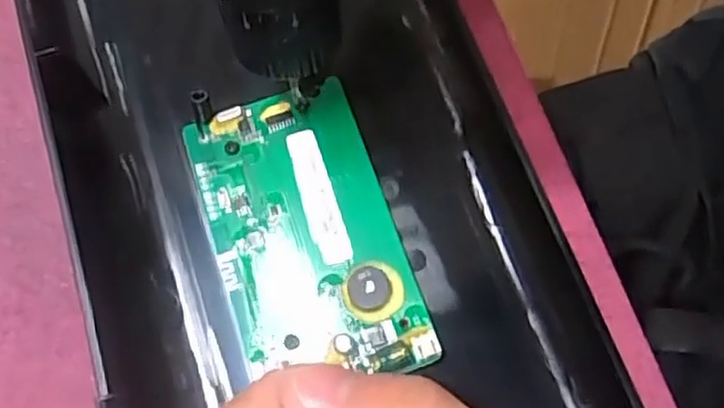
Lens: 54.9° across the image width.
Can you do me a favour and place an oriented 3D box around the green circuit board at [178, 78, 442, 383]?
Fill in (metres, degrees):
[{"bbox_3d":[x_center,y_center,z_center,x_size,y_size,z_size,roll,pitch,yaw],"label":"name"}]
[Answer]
[{"bbox_3d":[-0.020,0.010,0.235,0.059,0.012,0.103,-17,70,-9],"label":"green circuit board"}]

